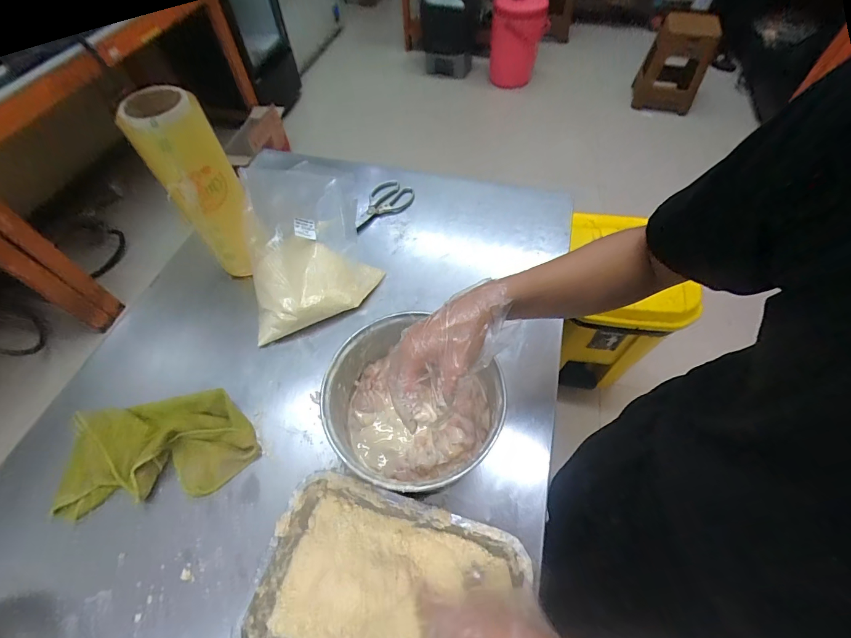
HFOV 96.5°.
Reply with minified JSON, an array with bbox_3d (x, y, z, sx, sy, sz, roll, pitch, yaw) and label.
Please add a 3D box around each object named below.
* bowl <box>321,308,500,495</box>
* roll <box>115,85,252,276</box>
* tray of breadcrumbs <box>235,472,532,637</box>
[{"bbox_3d":[-0.021,0.125,0.526,0.204,0.117,0.223,-1,57,1],"label":"bowl"},{"bbox_3d":[-0.352,-0.207,0.613,0.106,0.309,0.108,-1,57,1],"label":"roll"},{"bbox_3d":[-0.046,0.328,0.450,0.295,0.049,0.209,14,59,11],"label":"tray of breadcrumbs"}]

